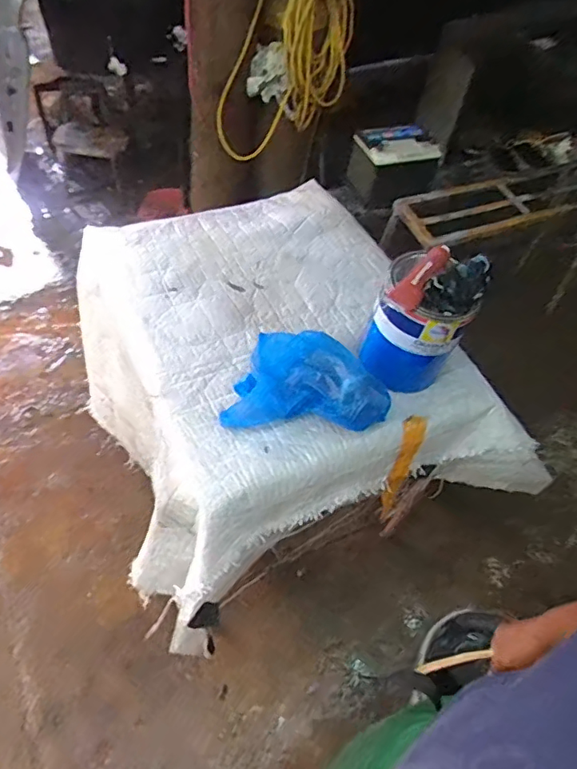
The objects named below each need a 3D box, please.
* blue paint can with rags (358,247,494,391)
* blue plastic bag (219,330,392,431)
[{"bbox_3d":[0.240,-0.122,0.983,0.151,0.230,0.162,4,55,-5],"label":"blue paint can with rags"},{"bbox_3d":[0.029,-0.009,0.949,0.276,0.104,0.158,3,55,-6],"label":"blue plastic bag"}]

